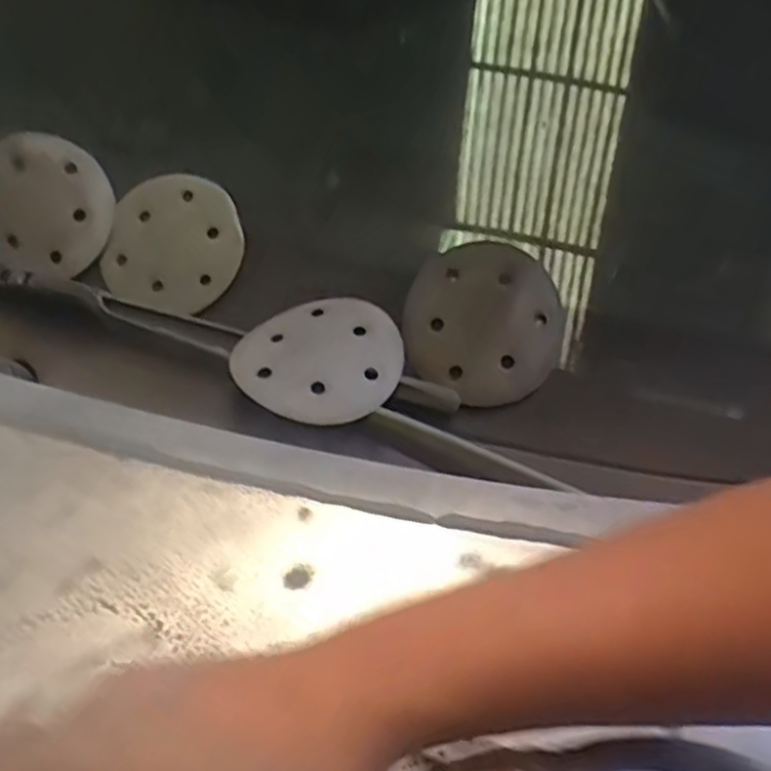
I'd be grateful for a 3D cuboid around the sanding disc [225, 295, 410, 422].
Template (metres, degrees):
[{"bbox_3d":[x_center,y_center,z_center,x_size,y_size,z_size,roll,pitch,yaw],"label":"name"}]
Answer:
[{"bbox_3d":[-0.049,-0.020,0.532,0.113,0.017,0.112,2,51,-2],"label":"sanding disc"}]

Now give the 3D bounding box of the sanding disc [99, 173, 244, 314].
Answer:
[{"bbox_3d":[-0.168,-0.115,0.595,0.111,0.007,0.107,-1,82,9],"label":"sanding disc"}]

